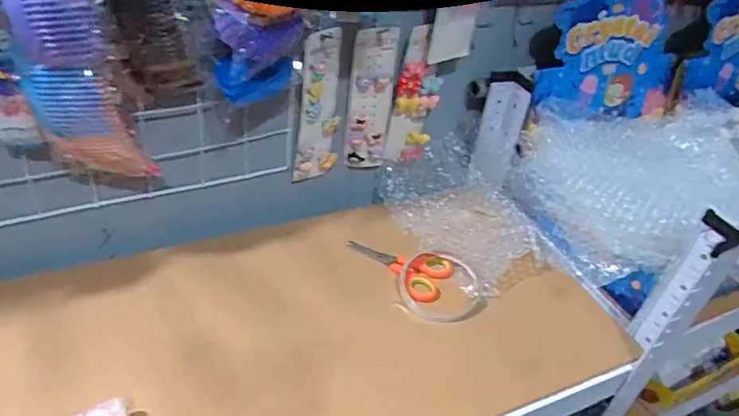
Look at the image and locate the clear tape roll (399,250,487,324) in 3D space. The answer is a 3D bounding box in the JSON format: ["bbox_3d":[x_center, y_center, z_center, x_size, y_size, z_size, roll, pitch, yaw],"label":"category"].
[{"bbox_3d":[0.073,0.081,0.572,0.083,0.019,0.081,5,38,-4],"label":"clear tape roll"}]

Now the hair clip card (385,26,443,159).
[{"bbox_3d":[0.054,-0.125,0.630,0.049,0.166,0.029,-23,48,-33],"label":"hair clip card"}]

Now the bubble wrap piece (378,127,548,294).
[{"bbox_3d":[0.119,-0.002,0.641,0.139,0.070,0.194,-13,42,-24],"label":"bubble wrap piece"}]

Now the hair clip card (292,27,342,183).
[{"bbox_3d":[-0.053,-0.106,0.585,0.051,0.168,0.014,-28,50,-36],"label":"hair clip card"}]

